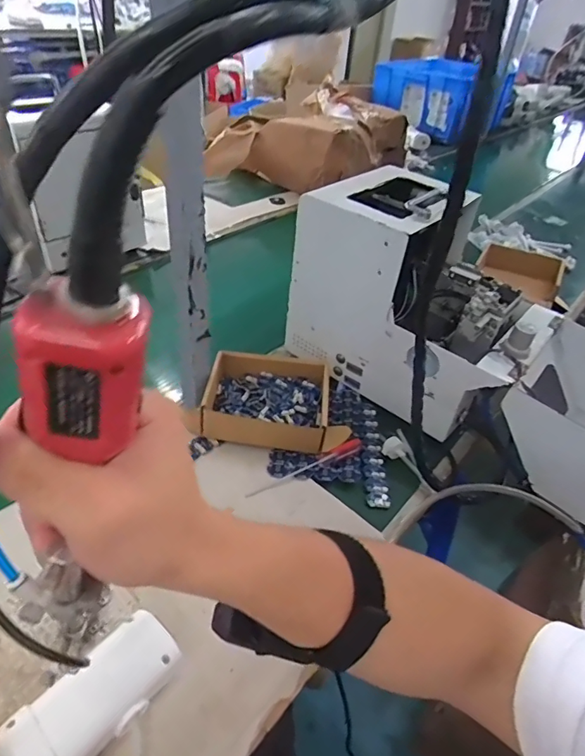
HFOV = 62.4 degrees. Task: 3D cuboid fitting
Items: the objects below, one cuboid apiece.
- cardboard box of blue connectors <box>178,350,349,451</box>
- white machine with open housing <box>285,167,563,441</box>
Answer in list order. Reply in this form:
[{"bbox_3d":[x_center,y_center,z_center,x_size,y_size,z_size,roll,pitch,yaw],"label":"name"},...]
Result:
[{"bbox_3d":[-0.031,0.027,0.690,0.223,0.051,0.158,7,40,0],"label":"cardboard box of blue connectors"},{"bbox_3d":[0.184,-0.109,0.709,0.327,0.278,0.195,30,46,25],"label":"white machine with open housing"}]

